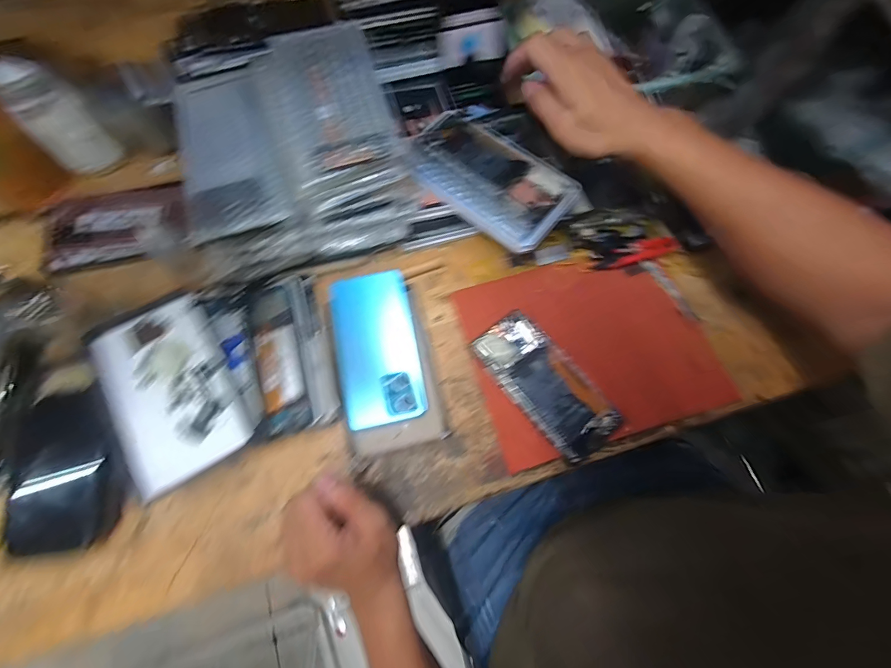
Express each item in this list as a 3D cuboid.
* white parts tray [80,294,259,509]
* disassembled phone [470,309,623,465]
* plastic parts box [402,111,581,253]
[{"bbox_3d":[-0.263,0.050,0.393,0.107,0.039,0.184,-29,73,-11],"label":"white parts tray"},{"bbox_3d":[0.104,0.051,0.420,0.076,0.015,0.160,-37,75,-14],"label":"disassembled phone"},{"bbox_3d":[0.048,-0.175,0.441,0.181,0.024,0.106,36,73,11],"label":"plastic parts box"}]

